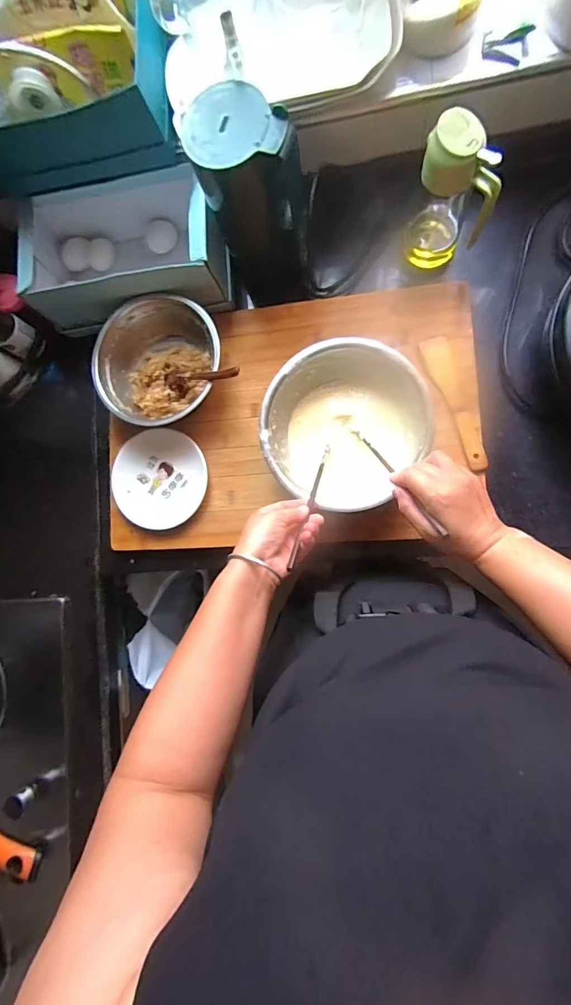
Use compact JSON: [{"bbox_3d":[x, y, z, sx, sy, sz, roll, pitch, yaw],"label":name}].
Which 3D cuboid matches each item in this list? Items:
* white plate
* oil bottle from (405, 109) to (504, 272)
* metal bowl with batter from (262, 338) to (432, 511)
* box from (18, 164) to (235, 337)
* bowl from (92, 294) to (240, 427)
[{"bbox_3d":[-0.196,-0.039,0.626,0.153,0.025,0.144,-1,86,8],"label":"white plate"},{"bbox_3d":[0.213,-0.388,0.508,0.095,0.183,0.070,21,81,9],"label":"oil bottle"},{"bbox_3d":[0.078,-0.099,0.547,0.208,0.088,0.206,-1,86,8],"label":"metal bowl with batter"},{"bbox_3d":[-0.234,-0.381,0.608,0.290,0.113,0.177,-6,85,8],"label":"box"},{"bbox_3d":[-0.184,-0.209,0.601,0.185,0.068,0.180,-1,86,8],"label":"bowl"}]

